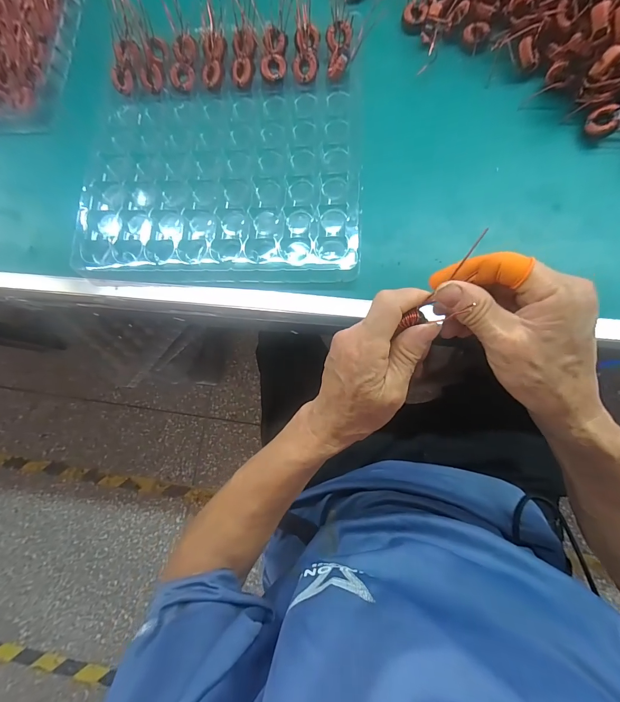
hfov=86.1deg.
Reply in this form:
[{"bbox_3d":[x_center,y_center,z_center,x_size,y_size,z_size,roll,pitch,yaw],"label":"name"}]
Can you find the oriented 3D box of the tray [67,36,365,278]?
[{"bbox_3d":[-0.095,-0.202,0.341,0.282,0.024,0.262,1,86,7],"label":"tray"}]

